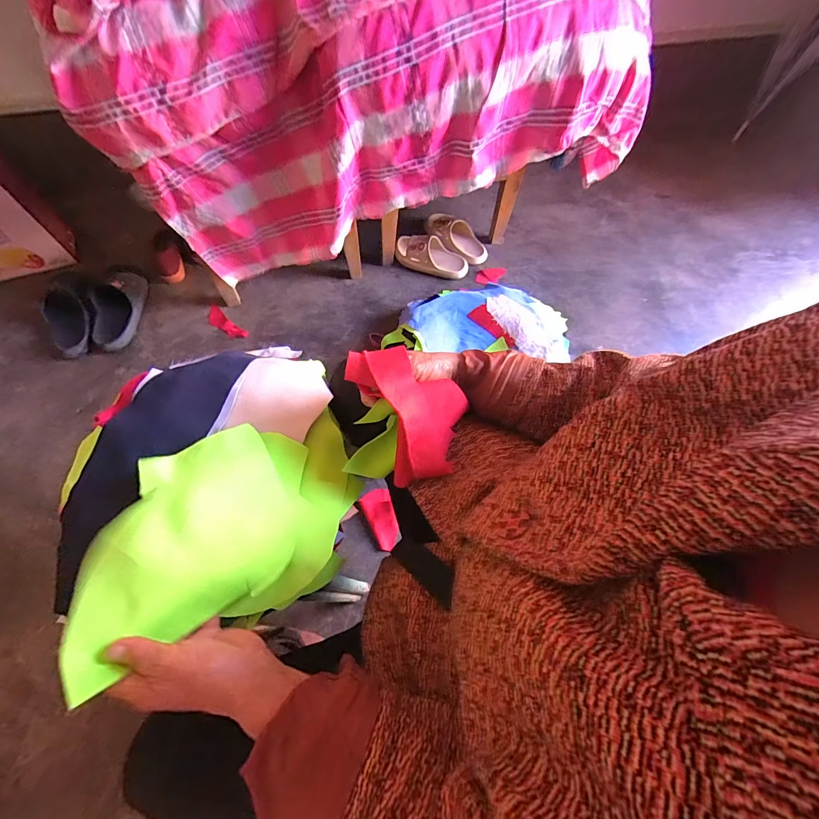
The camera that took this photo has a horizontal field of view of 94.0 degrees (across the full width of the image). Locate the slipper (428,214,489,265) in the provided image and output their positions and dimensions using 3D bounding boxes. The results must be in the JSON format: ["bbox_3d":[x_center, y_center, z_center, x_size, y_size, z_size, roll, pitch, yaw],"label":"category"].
[{"bbox_3d":[0.139,-0.514,1.137,0.213,0.078,0.091,42,71,14],"label":"slipper"}]

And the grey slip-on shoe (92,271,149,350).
[{"bbox_3d":[-0.759,-0.262,0.989,0.101,0.064,0.221,0,66,-3],"label":"grey slip-on shoe"}]

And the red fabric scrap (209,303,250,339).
[{"bbox_3d":[-0.494,-0.229,1.020,0.143,0.008,0.045,38,70,13],"label":"red fabric scrap"}]

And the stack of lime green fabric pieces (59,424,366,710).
[{"bbox_3d":[-0.182,0.117,0.384,0.265,0.061,0.186,-15,72,-29],"label":"stack of lime green fabric pieces"}]

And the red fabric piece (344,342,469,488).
[{"bbox_3d":[0.004,-0.003,0.425,0.094,0.050,0.158,-28,107,-18],"label":"red fabric piece"}]

